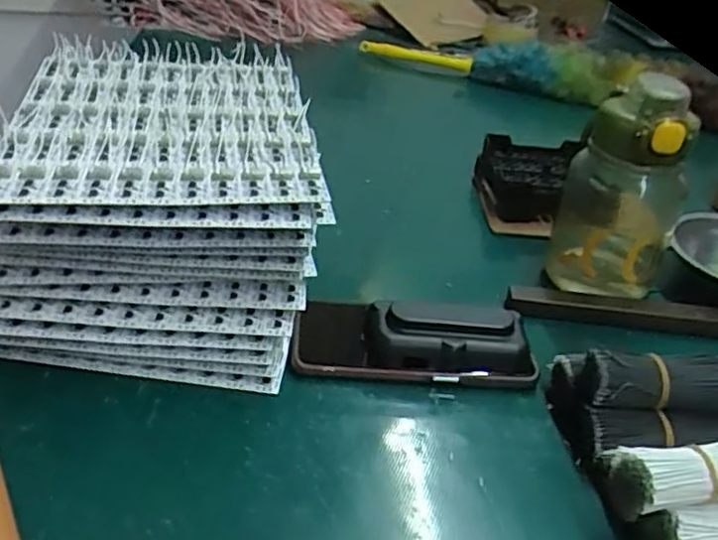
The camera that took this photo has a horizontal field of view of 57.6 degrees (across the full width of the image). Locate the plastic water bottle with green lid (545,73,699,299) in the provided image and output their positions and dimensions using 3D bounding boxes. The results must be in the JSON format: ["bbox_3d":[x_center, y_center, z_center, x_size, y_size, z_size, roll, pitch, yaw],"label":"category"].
[{"bbox_3d":[0.210,-0.062,0.516,0.088,0.181,0.072,18,37,19],"label":"plastic water bottle with green lid"}]

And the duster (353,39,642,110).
[{"bbox_3d":[0.211,-0.313,0.988,0.422,0.074,0.089,11,36,10],"label":"duster"}]

